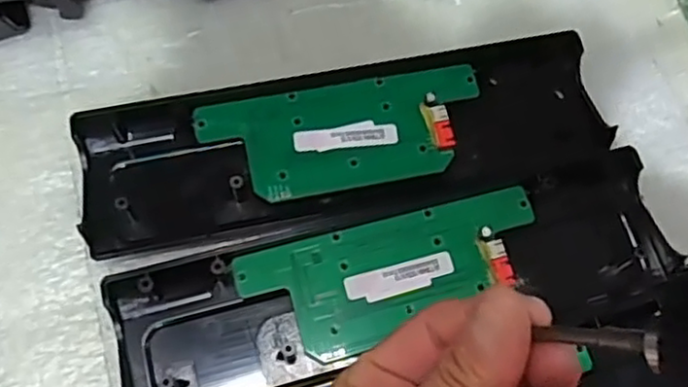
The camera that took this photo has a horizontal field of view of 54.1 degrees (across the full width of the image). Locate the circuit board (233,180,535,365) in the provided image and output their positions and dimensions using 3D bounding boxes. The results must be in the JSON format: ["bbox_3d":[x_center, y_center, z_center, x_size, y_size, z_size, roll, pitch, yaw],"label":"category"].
[{"bbox_3d":[0.024,0.036,0.301,0.134,0.007,0.052,-15,72,-9],"label":"circuit board"}]

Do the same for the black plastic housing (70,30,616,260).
[{"bbox_3d":[0.001,-0.031,0.321,0.244,0.020,0.068,-11,71,-7],"label":"black plastic housing"}]

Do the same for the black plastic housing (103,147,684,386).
[{"bbox_3d":[0.025,0.038,0.300,0.245,0.013,0.068,-13,72,-8],"label":"black plastic housing"}]

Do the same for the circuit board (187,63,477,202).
[{"bbox_3d":[0.001,-0.029,0.323,0.133,0.010,0.054,-11,71,-7],"label":"circuit board"}]

